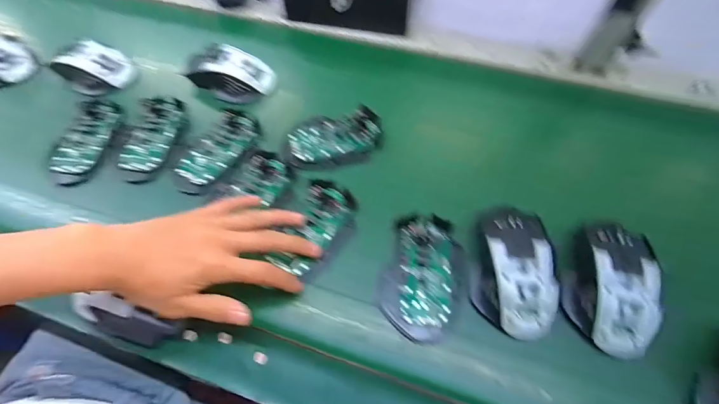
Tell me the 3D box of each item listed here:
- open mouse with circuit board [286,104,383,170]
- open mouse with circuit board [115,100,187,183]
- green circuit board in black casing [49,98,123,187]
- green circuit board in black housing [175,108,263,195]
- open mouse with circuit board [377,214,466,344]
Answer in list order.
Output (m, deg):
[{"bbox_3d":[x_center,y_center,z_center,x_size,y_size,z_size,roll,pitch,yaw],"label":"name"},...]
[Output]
[{"bbox_3d":[-0.028,-0.074,0.418,0.113,0.019,0.069,-18,63,-7],"label":"open mouse with circuit board"},{"bbox_3d":[-0.243,-0.077,0.430,0.055,0.026,0.113,3,62,3],"label":"open mouse with circuit board"},{"bbox_3d":[-0.326,-0.081,0.433,0.063,0.024,0.130,3,62,3],"label":"green circuit board in black casing"},{"bbox_3d":[-0.163,-0.057,0.418,0.054,0.023,0.114,28,67,16],"label":"green circuit board in black housing"},{"bbox_3d":[0.061,0.066,0.334,0.071,0.032,0.113,16,64,10],"label":"open mouse with circuit board"}]

